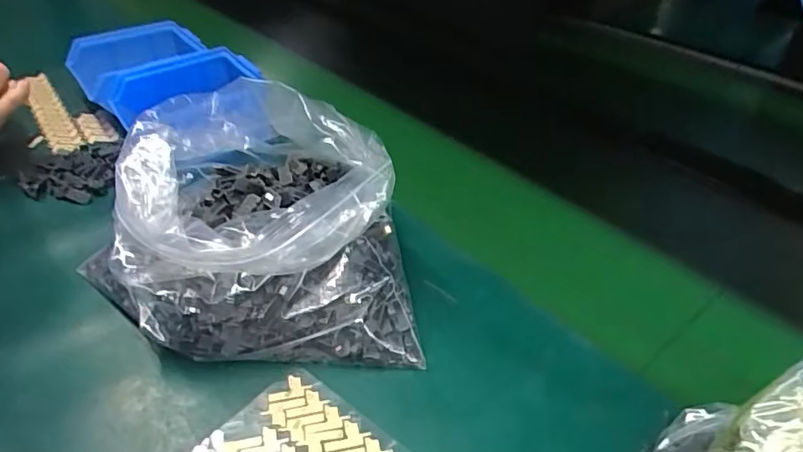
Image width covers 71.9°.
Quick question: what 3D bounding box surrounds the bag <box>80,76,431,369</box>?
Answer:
[{"bbox_3d":[-0.110,-0.008,0.401,0.240,0.112,0.186,0,39,2],"label":"bag"}]

